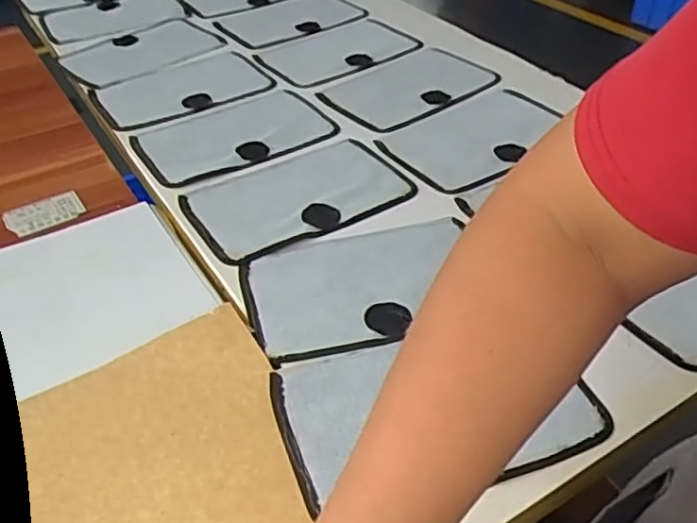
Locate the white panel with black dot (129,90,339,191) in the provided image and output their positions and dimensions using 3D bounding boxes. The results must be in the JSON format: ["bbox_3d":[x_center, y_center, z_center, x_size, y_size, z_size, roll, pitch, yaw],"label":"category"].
[{"bbox_3d":[-0.133,-0.151,0.785,0.221,0.005,0.137,-23,45,-22],"label":"white panel with black dot"}]

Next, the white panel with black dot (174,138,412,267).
[{"bbox_3d":[-0.054,-0.071,0.689,0.215,0.009,0.139,-22,45,-21],"label":"white panel with black dot"}]

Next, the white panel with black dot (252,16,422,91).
[{"bbox_3d":[-0.014,-0.310,0.965,0.223,0.011,0.150,-26,46,-24],"label":"white panel with black dot"}]

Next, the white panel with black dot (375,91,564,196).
[{"bbox_3d":[0.148,-0.145,0.769,0.212,0.015,0.133,-29,48,-27],"label":"white panel with black dot"}]

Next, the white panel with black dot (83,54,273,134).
[{"bbox_3d":[-0.219,-0.232,0.882,0.218,0.005,0.144,-23,45,-22],"label":"white panel with black dot"}]

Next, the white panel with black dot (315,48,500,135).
[{"bbox_3d":[0.079,-0.230,0.873,0.225,0.009,0.142,-28,47,-26],"label":"white panel with black dot"}]

